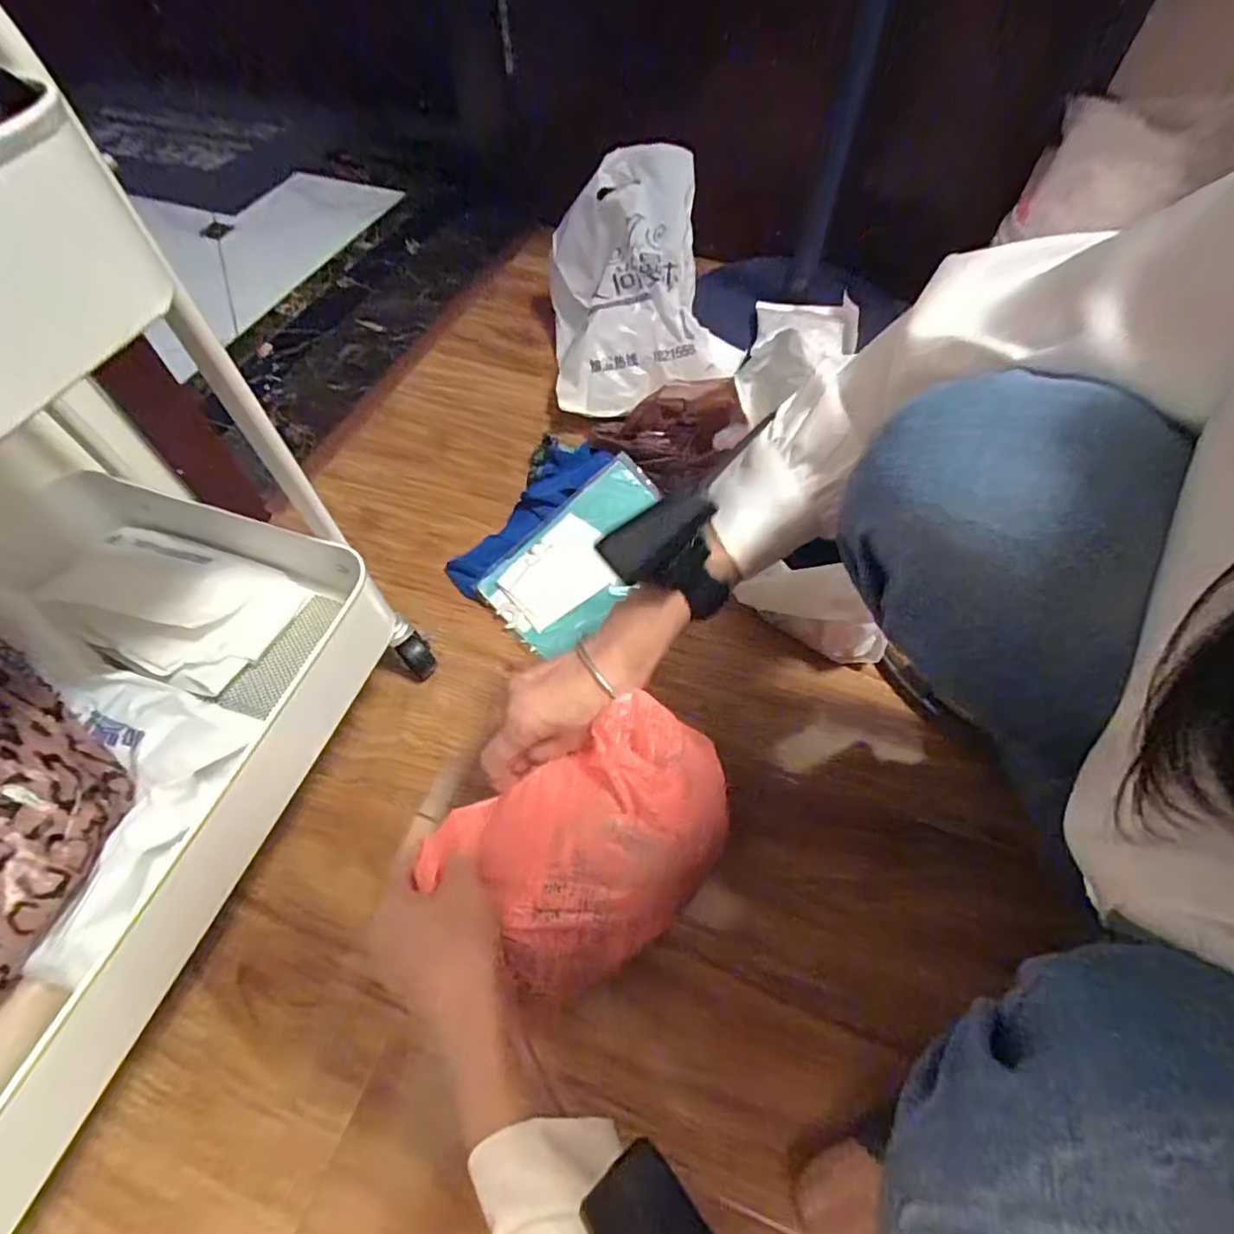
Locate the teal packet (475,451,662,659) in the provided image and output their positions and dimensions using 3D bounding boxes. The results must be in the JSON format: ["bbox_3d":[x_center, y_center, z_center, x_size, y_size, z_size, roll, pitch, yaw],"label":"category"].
[{"bbox_3d":[-0.034,-0.067,0.651,0.219,0.015,0.123,-44,81,-7],"label":"teal packet"}]

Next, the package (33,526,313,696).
[{"bbox_3d":[-0.368,-0.015,0.495,0.181,0.034,0.114,16,59,10],"label":"package"}]

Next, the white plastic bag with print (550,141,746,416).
[{"bbox_3d":[0.022,-0.439,0.795,0.249,0.178,0.257,-14,58,-9],"label":"white plastic bag with print"}]

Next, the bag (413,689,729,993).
[{"bbox_3d":[-0.014,0.132,0.354,0.172,0.080,0.121,-26,63,-16],"label":"bag"}]

